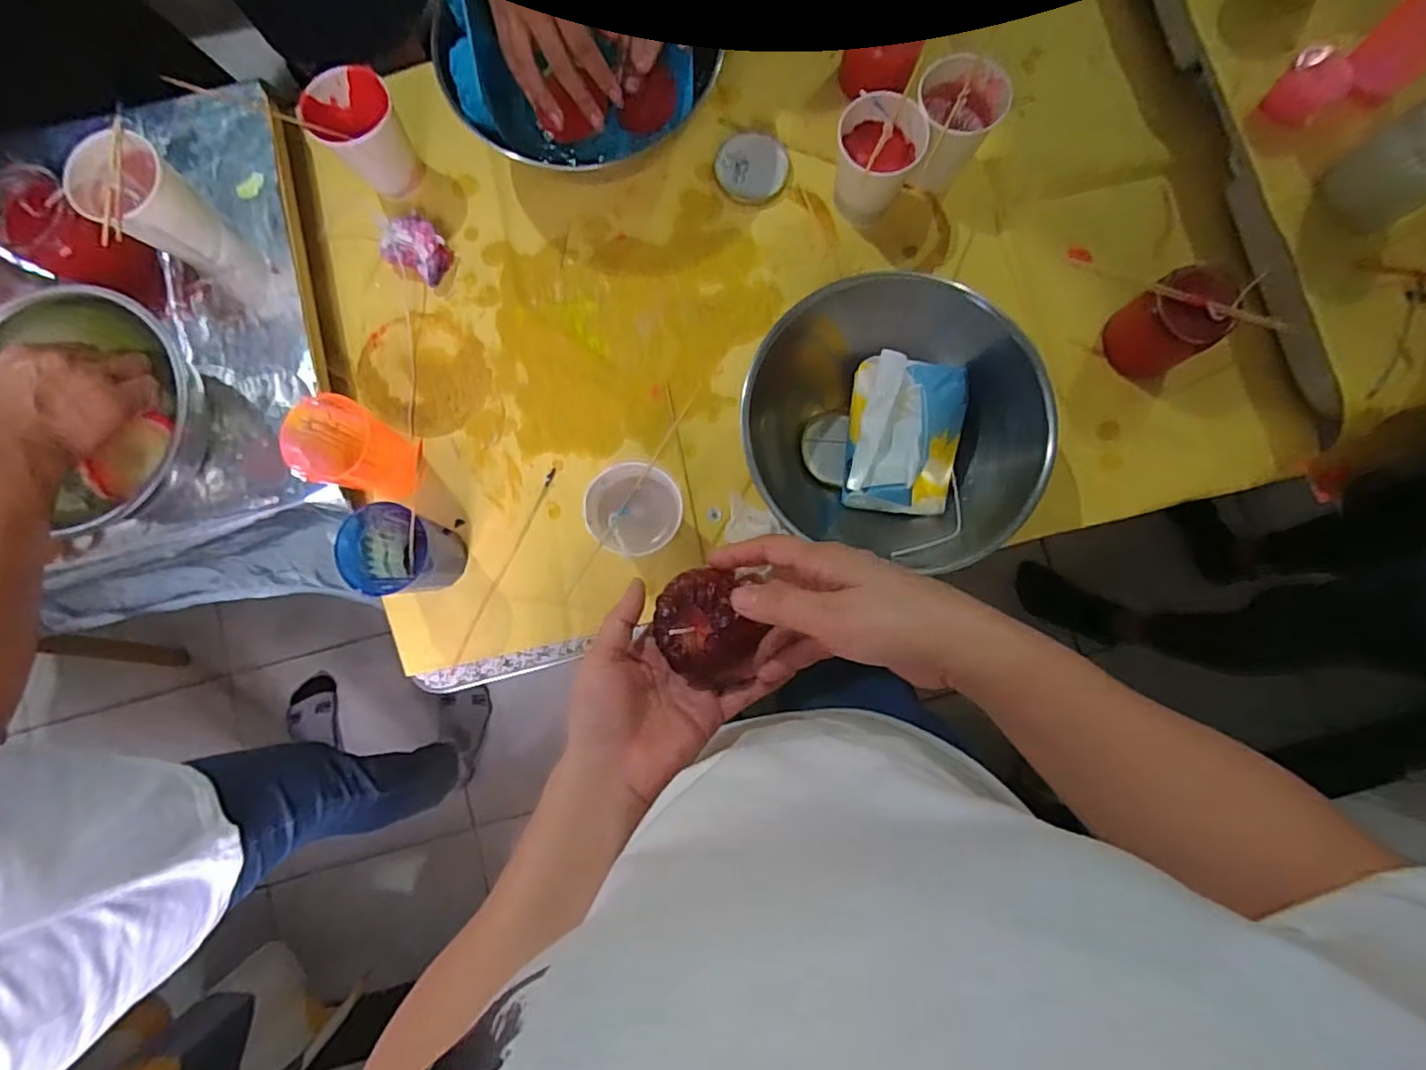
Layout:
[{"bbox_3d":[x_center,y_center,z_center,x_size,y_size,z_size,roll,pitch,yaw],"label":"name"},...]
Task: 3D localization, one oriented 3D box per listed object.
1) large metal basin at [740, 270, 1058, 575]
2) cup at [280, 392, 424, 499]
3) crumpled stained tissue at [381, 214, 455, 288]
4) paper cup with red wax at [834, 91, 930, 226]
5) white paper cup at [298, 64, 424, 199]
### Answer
[{"bbox_3d":[0.152,-0.107,0.539,0.232,0.103,0.232,0,85,3],"label":"large metal basin"},{"bbox_3d":[-0.304,-0.073,0.549,0.067,0.107,0.071,0,85,3],"label":"cup"},{"bbox_3d":[-0.273,-0.263,0.588,0.052,0.036,0.051,38,87,5],"label":"crumpled stained tissue"},{"bbox_3d":[0.145,-0.332,0.570,0.069,0.086,0.068,0,85,3],"label":"paper cup with red wax"},{"bbox_3d":[-0.306,-0.356,0.572,0.067,0.084,0.070,0,85,3],"label":"white paper cup"}]

